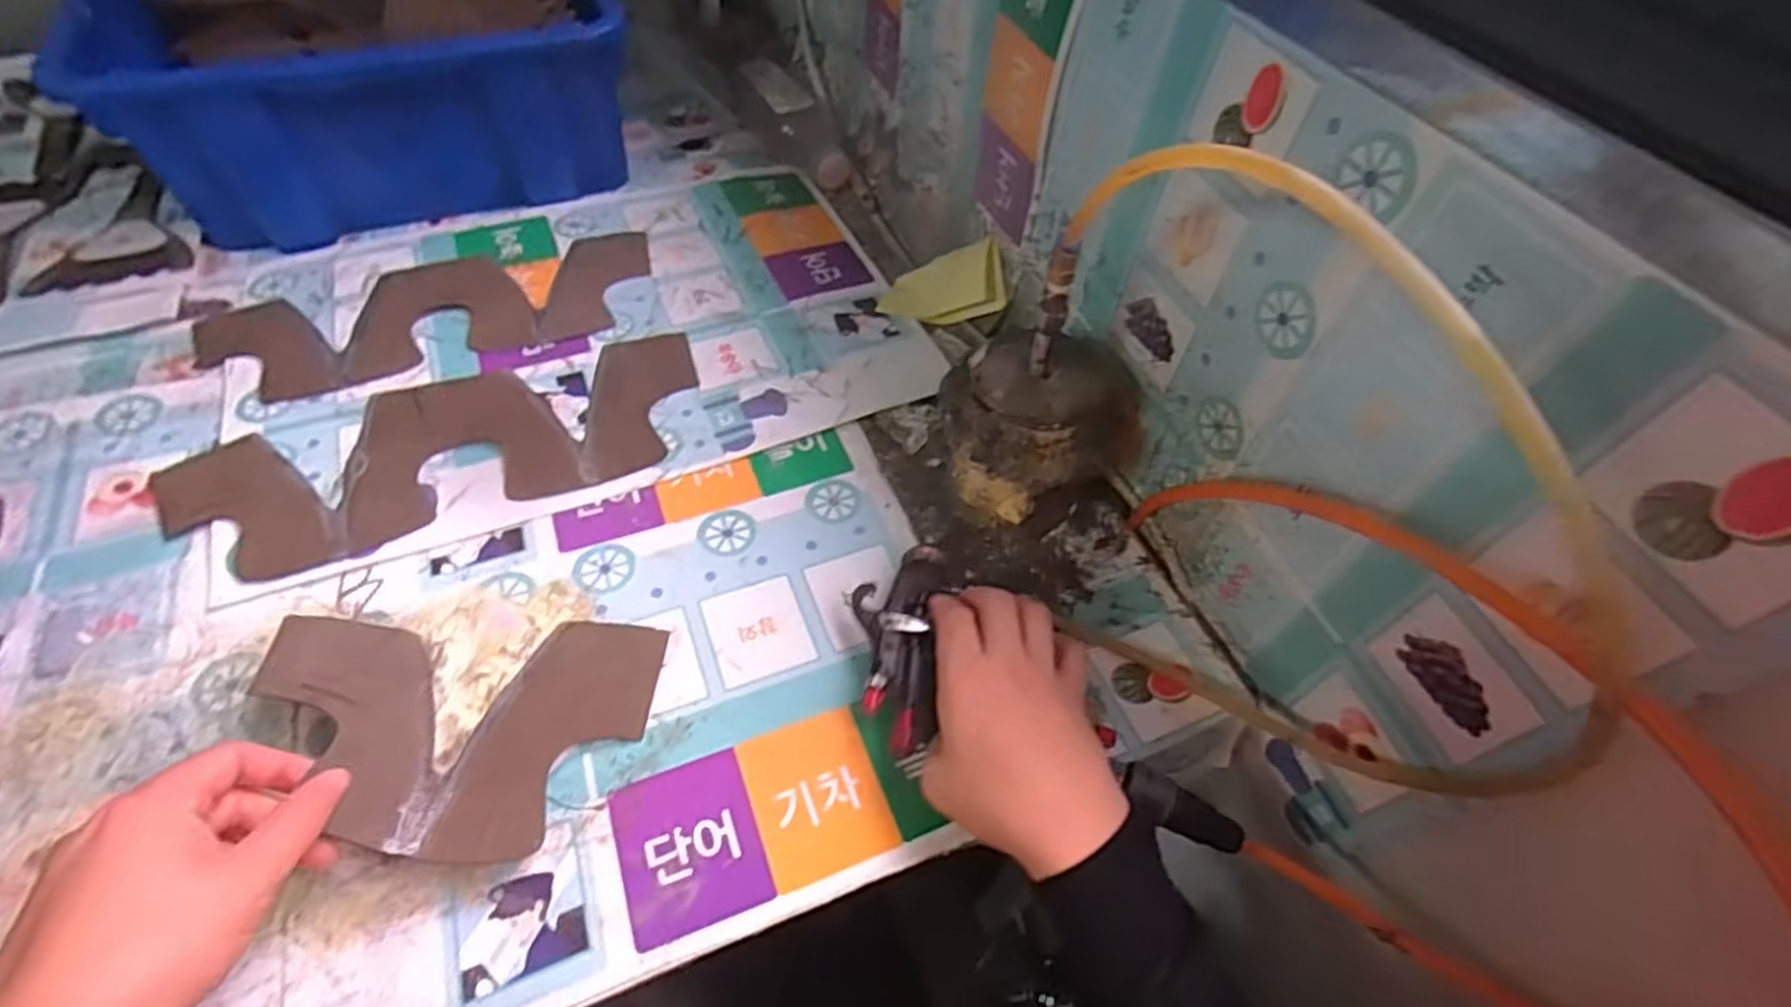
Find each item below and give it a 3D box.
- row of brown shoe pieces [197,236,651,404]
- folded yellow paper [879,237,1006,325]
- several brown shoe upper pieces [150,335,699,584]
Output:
[{"bbox_3d":[-0.380,-0.160,0.650,0.343,0.009,0.137,-16,53,-14],"label":"row of brown shoe pieces"},{"bbox_3d":[0.040,-0.185,0.666,0.107,0.026,0.065,-4,67,37],"label":"folded yellow paper"},{"bbox_3d":[-0.319,-0.043,0.560,0.352,0.009,0.142,-18,56,-17],"label":"several brown shoe upper pieces"}]

